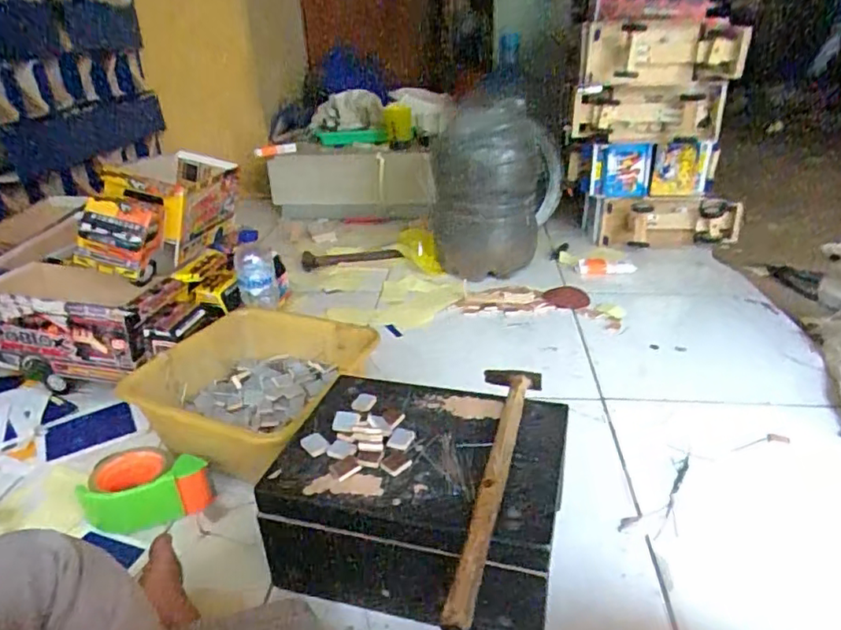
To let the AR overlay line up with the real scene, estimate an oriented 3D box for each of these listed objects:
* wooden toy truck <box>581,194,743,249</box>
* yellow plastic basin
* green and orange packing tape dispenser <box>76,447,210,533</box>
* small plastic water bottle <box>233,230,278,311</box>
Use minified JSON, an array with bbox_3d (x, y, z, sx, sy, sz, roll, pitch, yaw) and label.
[{"bbox_3d":[0.591,-0.235,1.441,0.369,0.128,0.120,3,17,5],"label":"wooden toy truck"},{"bbox_3d":[-0.228,0.096,0.786,0.288,0.103,0.261,6,28,19],"label":"yellow plastic basin"},{"bbox_3d":[-0.334,0.204,0.715,0.139,0.070,0.119,-12,27,-16],"label":"green and orange packing tape dispenser"},{"bbox_3d":[-0.271,-0.076,0.940,0.059,0.123,0.068,-12,27,-16],"label":"small plastic water bottle"}]

